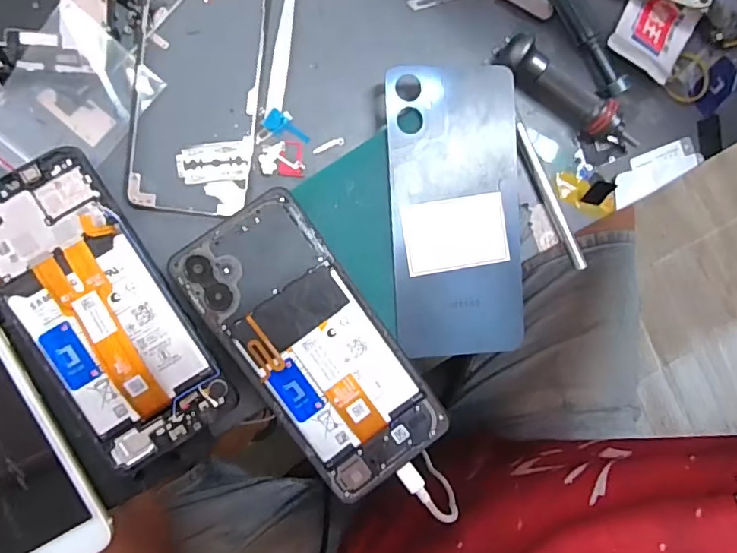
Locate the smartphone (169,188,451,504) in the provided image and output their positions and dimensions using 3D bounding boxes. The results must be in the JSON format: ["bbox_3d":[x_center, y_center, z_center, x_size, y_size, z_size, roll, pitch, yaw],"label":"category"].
[{"bbox_3d":[-0.029,0.038,0.291,0.073,0.008,0.164,-35,94,-6],"label":"smartphone"}]

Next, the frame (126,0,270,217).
[{"bbox_3d":[-0.096,-0.105,0.306,0.068,0.005,0.138,6,91,-13],"label":"frame"}]

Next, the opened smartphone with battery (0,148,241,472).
[{"bbox_3d":[-0.142,0.019,0.281,0.073,0.011,0.161,-32,94,-6],"label":"opened smartphone with battery"}]

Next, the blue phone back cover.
[{"bbox_3d":[0.051,-0.038,0.310,0.075,0.005,0.163,-3,91,-5],"label":"blue phone back cover"}]

